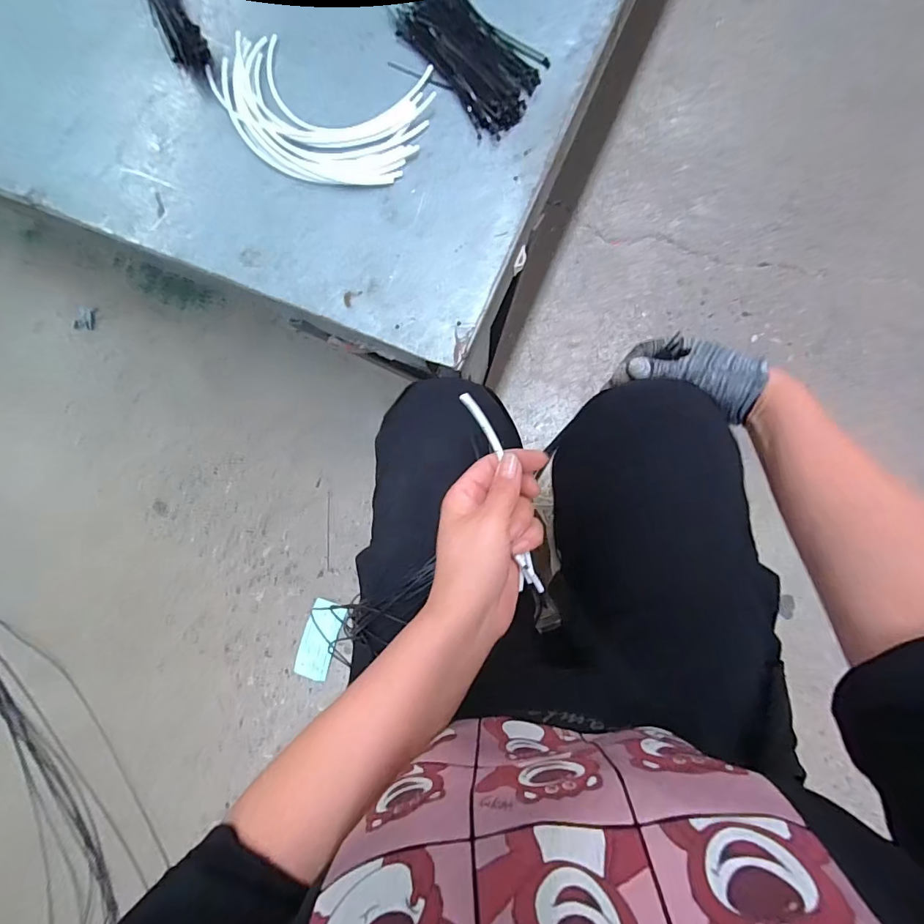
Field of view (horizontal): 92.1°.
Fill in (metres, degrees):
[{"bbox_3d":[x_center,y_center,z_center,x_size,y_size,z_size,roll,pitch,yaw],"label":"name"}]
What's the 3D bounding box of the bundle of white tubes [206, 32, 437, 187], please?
[{"bbox_3d":[-0.143,-0.341,0.437,0.214,0.014,0.128,17,87,6],"label":"bundle of white tubes"}]

